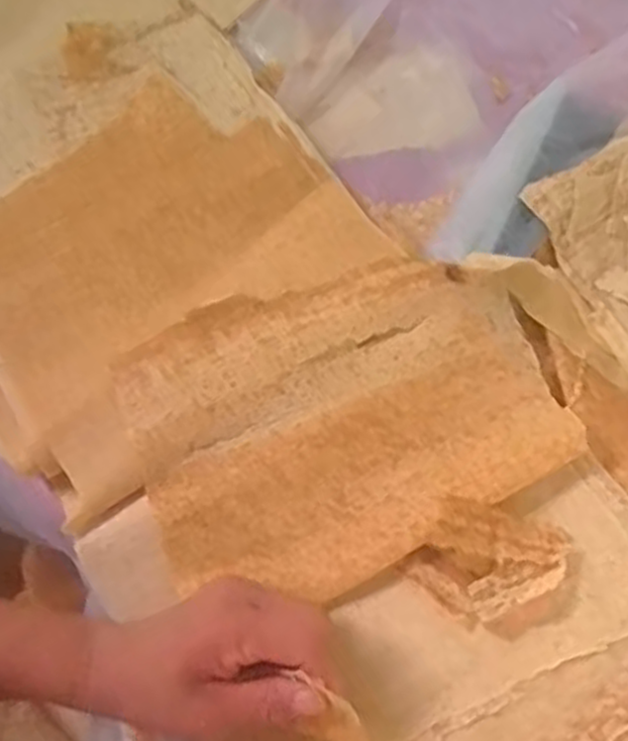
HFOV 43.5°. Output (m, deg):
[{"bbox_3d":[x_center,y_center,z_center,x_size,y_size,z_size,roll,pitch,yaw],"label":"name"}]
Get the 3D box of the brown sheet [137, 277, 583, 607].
[{"bbox_3d":[0.032,0.050,0.462,0.248,0.022,0.119,-28,72,-10],"label":"brown sheet"}]

